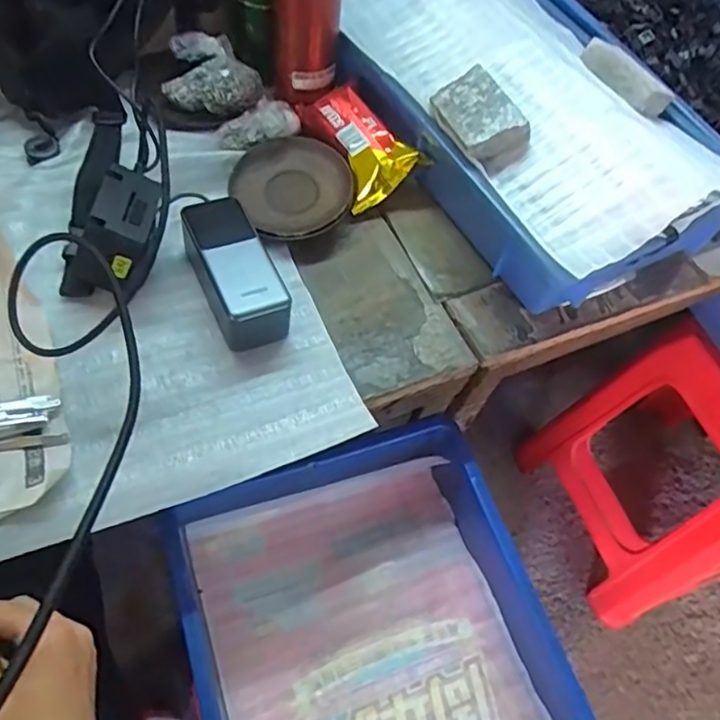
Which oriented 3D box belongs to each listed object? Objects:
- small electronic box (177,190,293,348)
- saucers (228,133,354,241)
[{"bbox_3d":[-0.109,-0.079,0.537,0.061,0.047,0.141,-21,69,-18],"label":"small electronic box"},{"bbox_3d":[-0.066,-0.169,0.598,0.112,0.018,0.115,5,65,-11],"label":"saucers"}]

